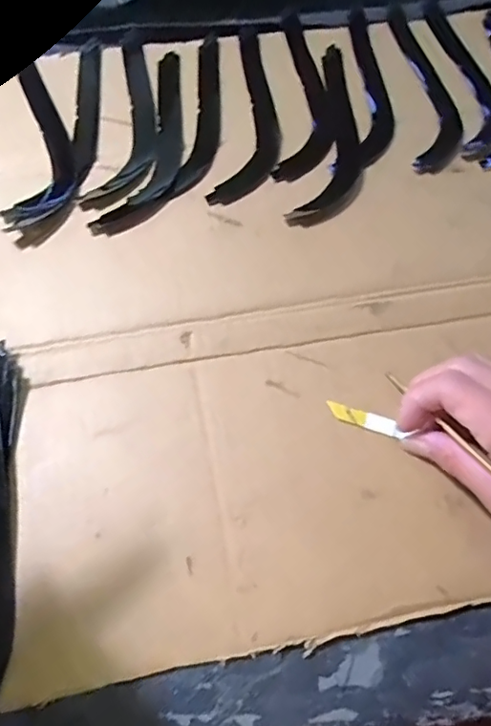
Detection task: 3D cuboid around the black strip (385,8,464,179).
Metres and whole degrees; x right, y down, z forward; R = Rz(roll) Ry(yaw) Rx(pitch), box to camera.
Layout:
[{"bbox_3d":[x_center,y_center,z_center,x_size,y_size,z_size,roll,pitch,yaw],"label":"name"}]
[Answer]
[{"bbox_3d":[0.154,-0.236,0.450,0.046,0.010,0.202,2,64,0],"label":"black strip"}]

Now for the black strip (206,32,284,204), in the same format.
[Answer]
[{"bbox_3d":[0.008,-0.203,0.427,0.046,0.004,0.204,7,64,2],"label":"black strip"}]

